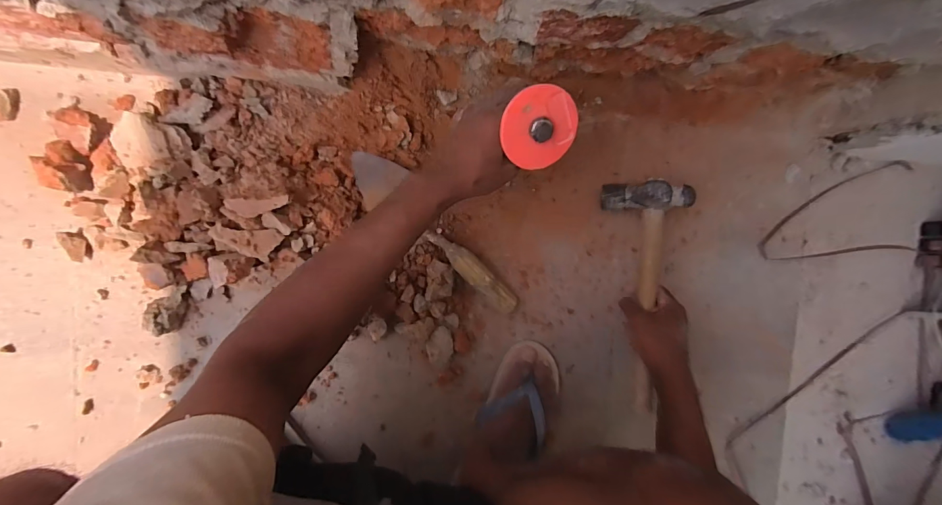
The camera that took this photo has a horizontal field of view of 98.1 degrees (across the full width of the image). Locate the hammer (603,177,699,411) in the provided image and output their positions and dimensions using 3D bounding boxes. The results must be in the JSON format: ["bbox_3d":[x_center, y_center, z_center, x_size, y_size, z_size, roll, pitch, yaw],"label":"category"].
[{"bbox_3d":[0.236,0.050,0.546,0.102,0.056,0.300,4,83,-6],"label":"hammer"}]

